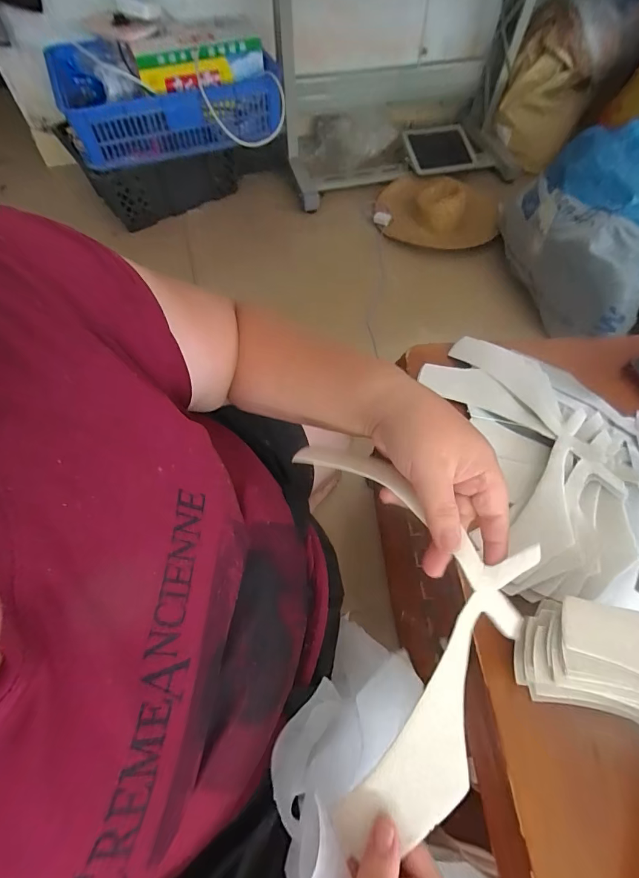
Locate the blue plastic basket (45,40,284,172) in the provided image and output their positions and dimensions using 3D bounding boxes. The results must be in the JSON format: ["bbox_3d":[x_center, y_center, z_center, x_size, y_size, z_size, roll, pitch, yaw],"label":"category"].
[{"bbox_3d":[-0.405,-0.920,1.111,0.575,0.179,0.296,-17,64,-10],"label":"blue plastic basket"}]

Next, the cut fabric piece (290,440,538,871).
[{"bbox_3d":[0.068,0.126,0.274,0.146,0.049,0.250,-3,78,-3],"label":"cut fabric piece"}]

